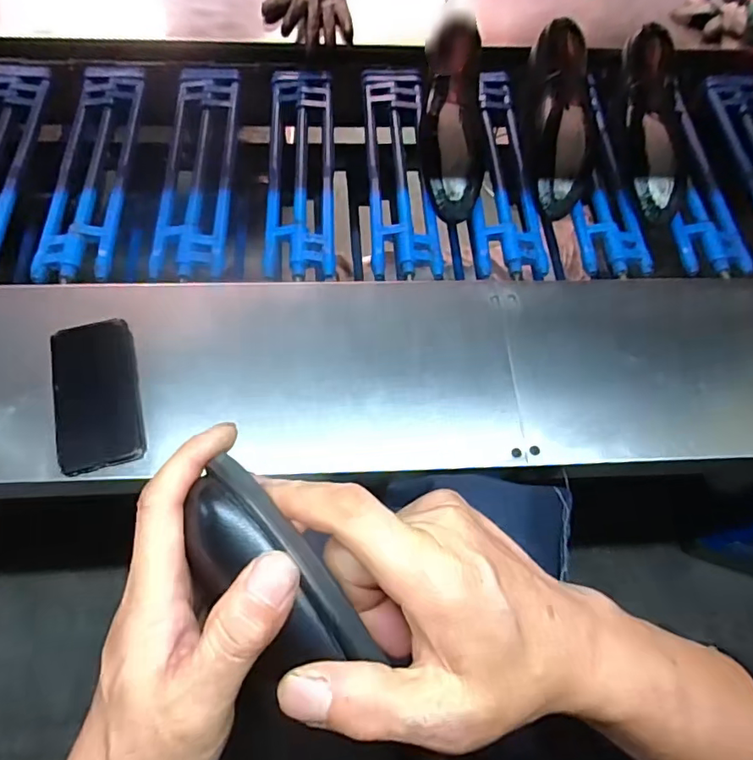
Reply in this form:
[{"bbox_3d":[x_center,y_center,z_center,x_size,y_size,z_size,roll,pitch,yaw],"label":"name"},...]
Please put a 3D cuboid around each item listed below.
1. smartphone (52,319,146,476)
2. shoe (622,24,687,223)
[{"bbox_3d":[-0.287,0.011,0.538,0.078,0.011,0.162,-14,67,-8],"label":"smartphone"},{"bbox_3d":[0.430,-0.388,0.818,0.100,0.076,0.303,1,82,-2],"label":"shoe"}]

